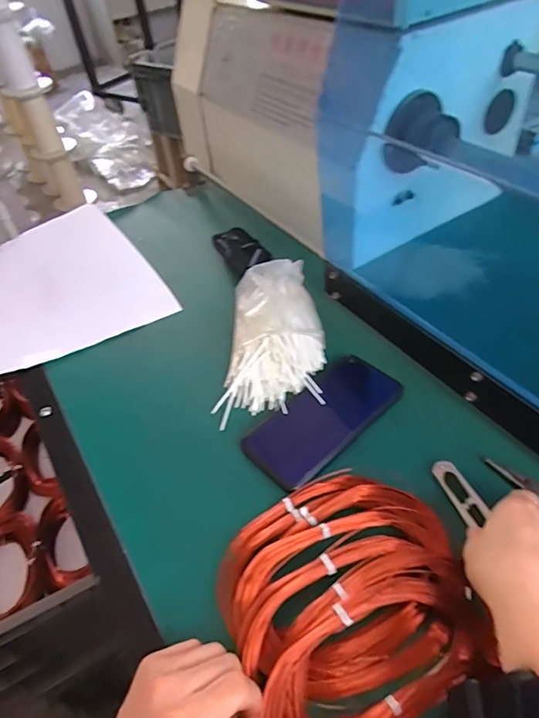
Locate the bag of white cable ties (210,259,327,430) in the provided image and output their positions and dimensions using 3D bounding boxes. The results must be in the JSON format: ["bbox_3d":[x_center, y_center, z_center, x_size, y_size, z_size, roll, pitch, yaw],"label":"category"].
[{"bbox_3d":[0.006,-0.031,0.541,0.112,0.045,0.220,0,46,8],"label":"bag of white cable ties"}]

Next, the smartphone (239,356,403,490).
[{"bbox_3d":[0.055,0.056,0.468,0.164,0.009,0.077,-36,52,-24],"label":"smartphone"}]

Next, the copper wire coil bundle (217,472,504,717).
[{"bbox_3d":[0.070,0.197,0.319,0.169,0.028,0.258,-18,46,-11],"label":"copper wire coil bundle"}]

